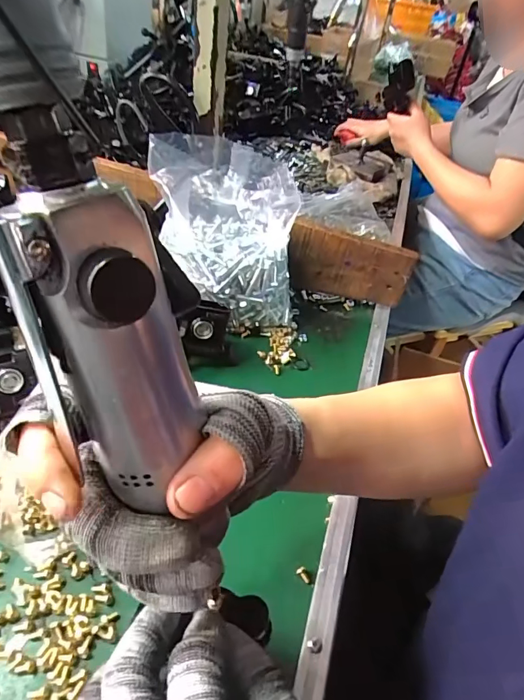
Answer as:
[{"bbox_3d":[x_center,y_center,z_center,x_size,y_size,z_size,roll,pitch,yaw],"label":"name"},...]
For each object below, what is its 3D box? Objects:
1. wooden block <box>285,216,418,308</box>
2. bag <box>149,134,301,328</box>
[{"bbox_3d":[0.102,-0.095,0.533,0.144,0.097,0.014,14,40,7],"label":"wooden block"},{"bbox_3d":[-0.045,-0.126,0.495,0.158,0.166,0.155,-5,41,-15],"label":"bag"}]

